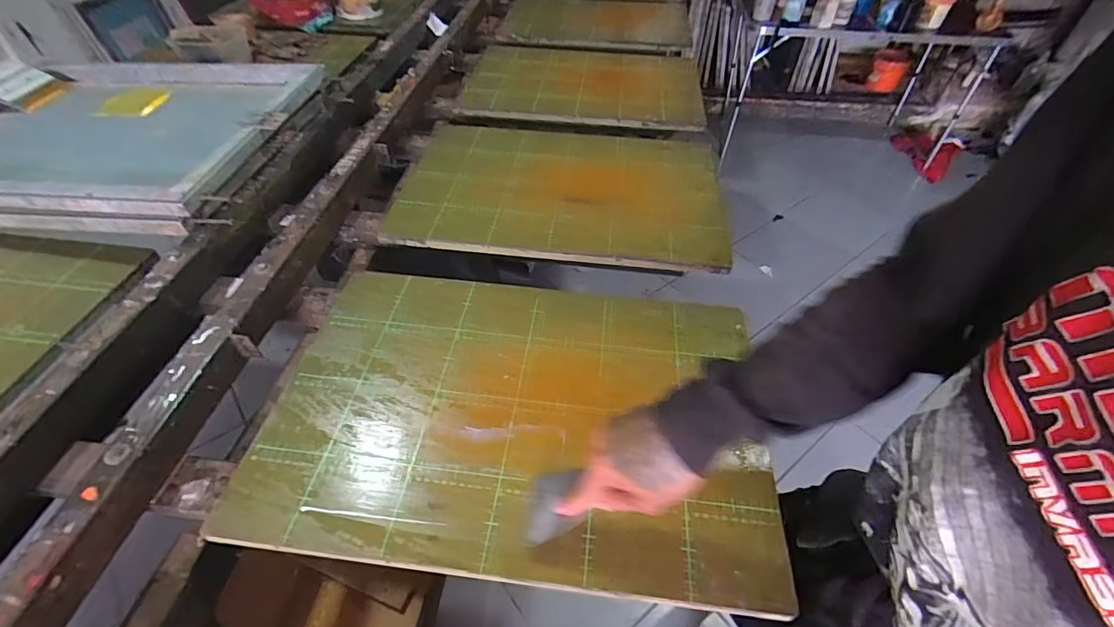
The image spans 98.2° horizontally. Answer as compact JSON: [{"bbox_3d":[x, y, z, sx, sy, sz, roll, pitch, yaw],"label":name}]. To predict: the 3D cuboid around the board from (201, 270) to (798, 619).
[{"bbox_3d":[-0.048,0.112,0.607,0.590,0.017,0.398,5,48,4],"label":"board"}]

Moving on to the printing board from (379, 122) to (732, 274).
[{"bbox_3d":[0.001,-0.246,0.910,0.611,0.031,0.378,3,48,2],"label":"printing board"}]

